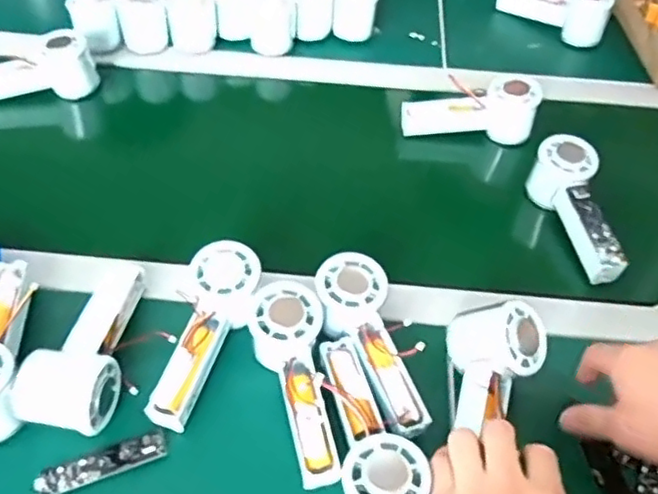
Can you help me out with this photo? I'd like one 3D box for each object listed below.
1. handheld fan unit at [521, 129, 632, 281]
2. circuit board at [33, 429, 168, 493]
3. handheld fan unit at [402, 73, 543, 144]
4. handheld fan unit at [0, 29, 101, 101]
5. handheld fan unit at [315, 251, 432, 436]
[{"bbox_3d":[0.248,-0.035,0.632,0.056,0.057,0.151,-8,66,-11],"label":"handheld fan unit"},{"bbox_3d":[-0.167,0.160,0.468,0.093,0.007,0.023,-16,53,-17],"label":"circuit board"},{"bbox_3d":[0.157,-0.160,0.720,0.142,0.058,0.056,2,50,-2],"label":"handheld fan unit"},{"bbox_3d":[-0.350,-0.204,0.730,0.153,0.058,0.040,-10,51,-12],"label":"handheld fan unit"},{"bbox_3d":[0.036,0.076,0.511,0.057,0.032,0.154,-18,67,-18],"label":"handheld fan unit"}]

